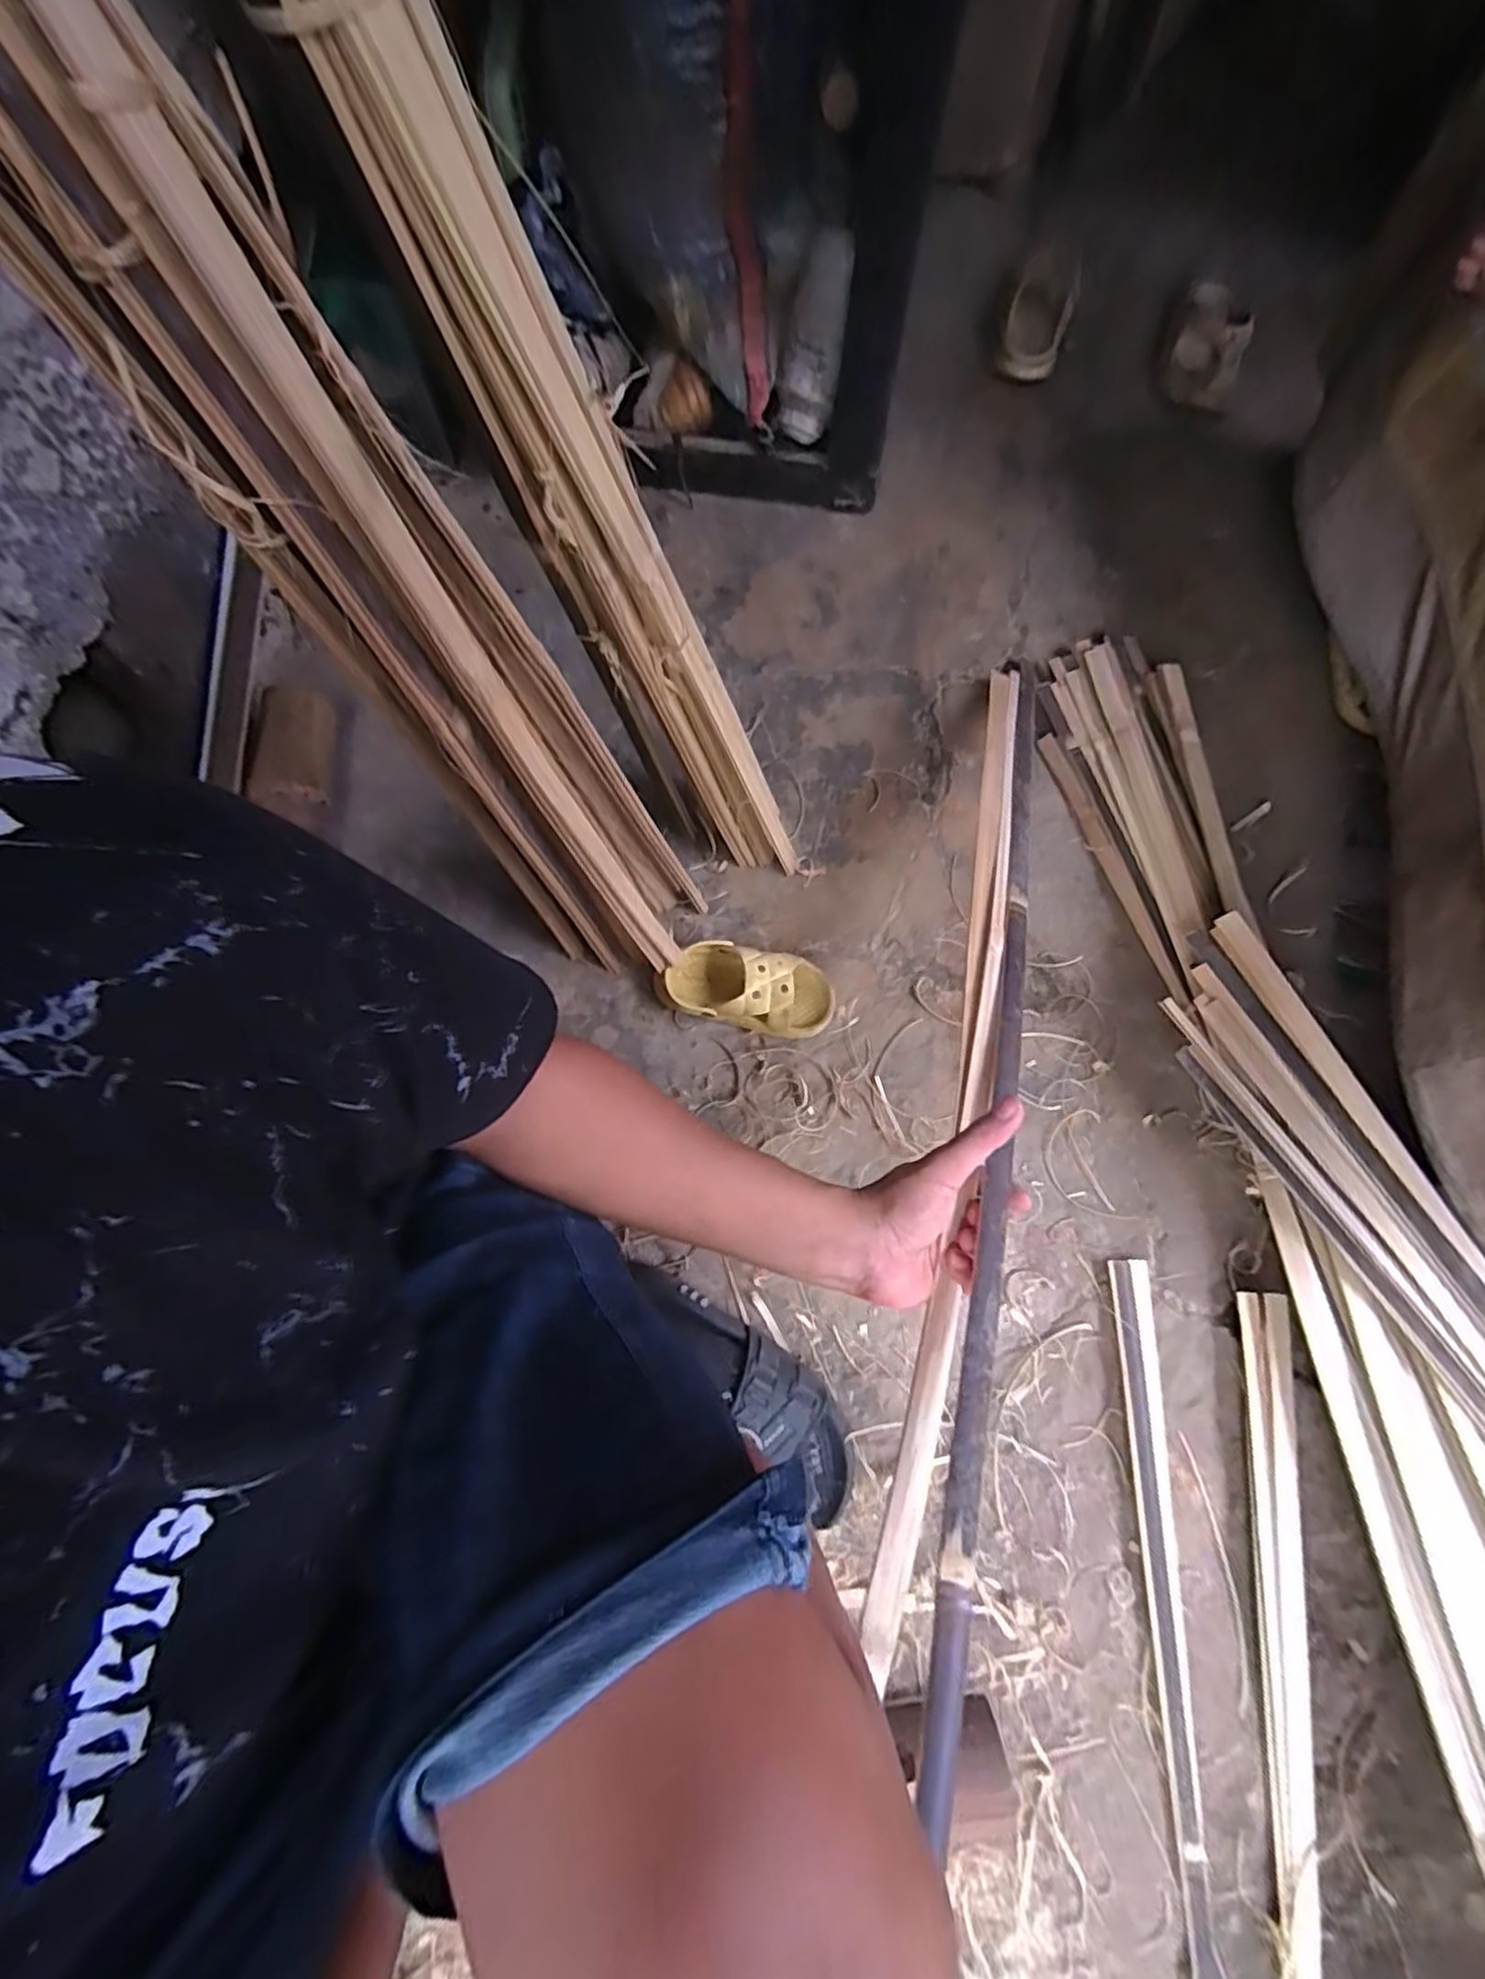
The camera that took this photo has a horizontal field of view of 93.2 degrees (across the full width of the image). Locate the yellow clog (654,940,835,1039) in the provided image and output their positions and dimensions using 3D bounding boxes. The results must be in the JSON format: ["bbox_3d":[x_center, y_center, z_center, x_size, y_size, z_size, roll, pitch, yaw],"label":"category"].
[{"bbox_3d":[0.004,-0.003,0.712,0.173,0.056,0.078,14,72,5],"label":"yellow clog"}]

